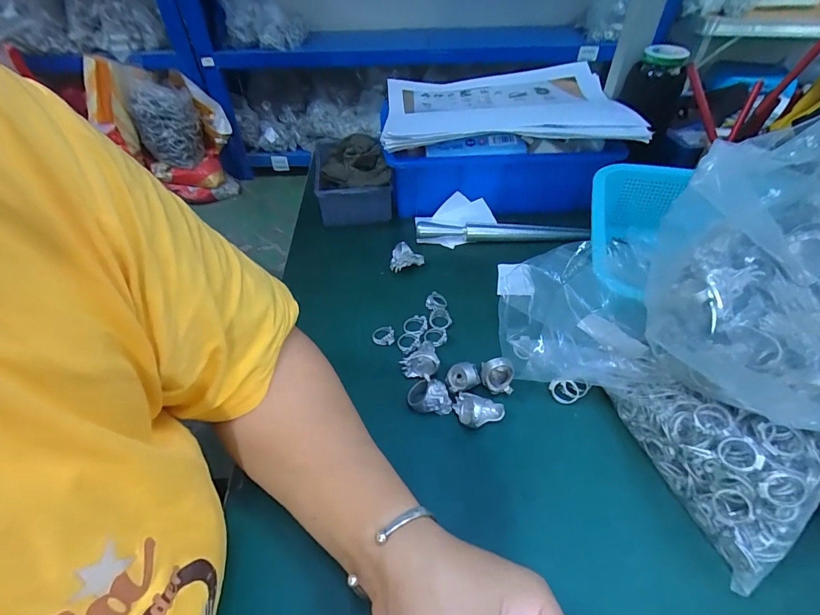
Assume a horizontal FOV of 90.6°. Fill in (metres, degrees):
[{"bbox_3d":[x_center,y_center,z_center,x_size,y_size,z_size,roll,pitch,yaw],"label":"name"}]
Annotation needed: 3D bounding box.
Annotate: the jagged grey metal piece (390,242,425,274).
[{"bbox_3d":[-0.003,-0.055,0.458,0.039,0.035,0.018,-6,46,-5],"label":"jagged grey metal piece"}]

